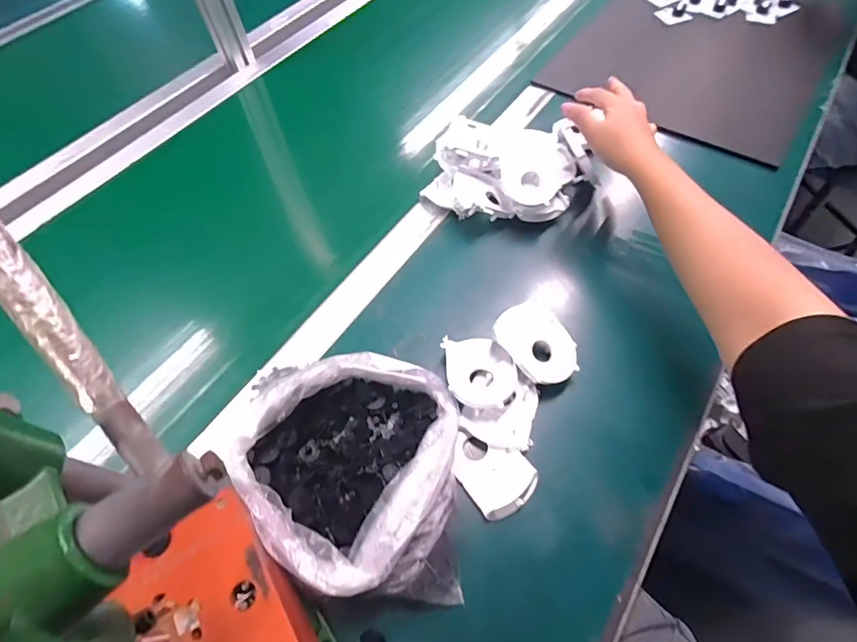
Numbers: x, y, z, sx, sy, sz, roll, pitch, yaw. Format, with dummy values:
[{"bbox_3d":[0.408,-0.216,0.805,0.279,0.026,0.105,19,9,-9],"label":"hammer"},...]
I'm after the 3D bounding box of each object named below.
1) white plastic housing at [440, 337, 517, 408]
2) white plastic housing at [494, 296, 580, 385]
[{"bbox_3d":[0.052,0.051,0.431,0.067,0.021,0.070,-1,60,1],"label":"white plastic housing"},{"bbox_3d":[0.111,0.023,0.440,0.071,0.031,0.085,-31,64,-15],"label":"white plastic housing"}]

